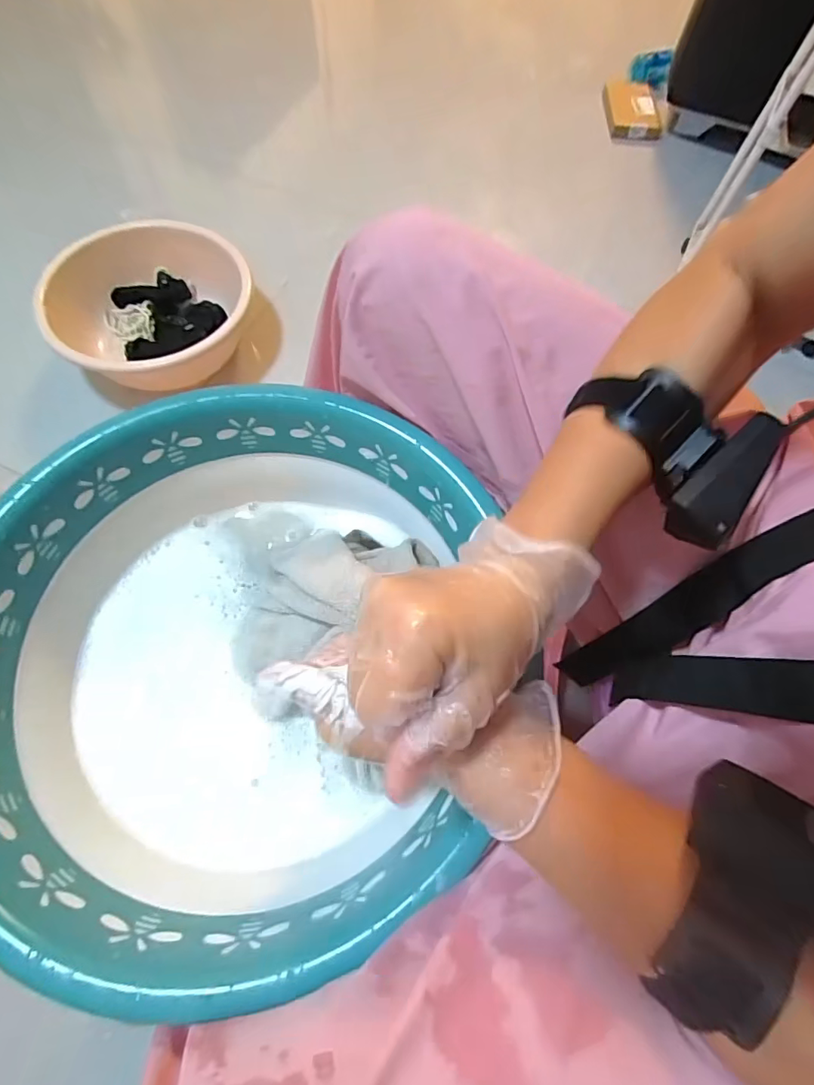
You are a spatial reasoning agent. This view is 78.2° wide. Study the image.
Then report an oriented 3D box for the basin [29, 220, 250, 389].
[{"bbox_3d":[-0.409,-0.374,0.826,0.305,0.114,0.298,-18,69,-11],"label":"basin"}]

